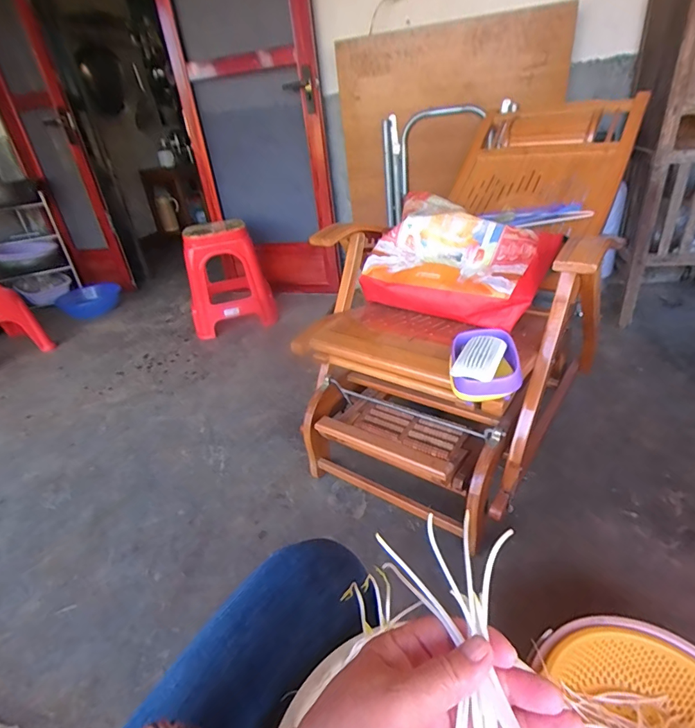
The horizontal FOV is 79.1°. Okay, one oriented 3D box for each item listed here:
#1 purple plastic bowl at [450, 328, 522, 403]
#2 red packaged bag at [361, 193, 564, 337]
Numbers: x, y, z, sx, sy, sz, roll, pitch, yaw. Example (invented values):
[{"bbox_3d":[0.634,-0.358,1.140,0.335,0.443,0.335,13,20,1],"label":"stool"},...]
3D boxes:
[{"bbox_3d":[0.235,0.000,0.731,0.112,0.065,0.144,0,31,13],"label":"purple plastic bowl"},{"bbox_3d":[0.281,-0.264,1.064,0.417,0.212,0.282,16,37,34],"label":"red packaged bag"}]

